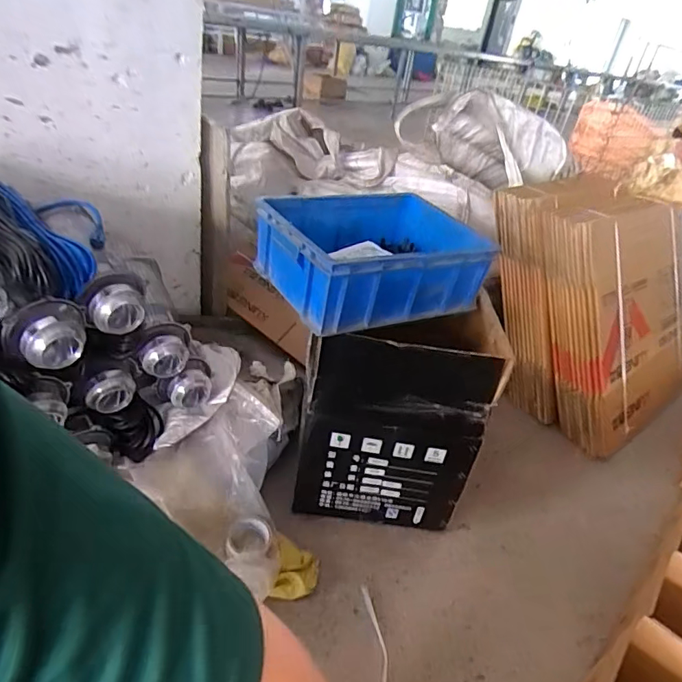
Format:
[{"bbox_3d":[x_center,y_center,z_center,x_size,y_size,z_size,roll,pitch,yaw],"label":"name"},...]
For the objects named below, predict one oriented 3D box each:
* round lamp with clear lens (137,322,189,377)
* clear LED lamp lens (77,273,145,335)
[{"bbox_3d":[-0.346,0.019,0.982,0.095,0.095,0.067,-1,35,-17],"label":"round lamp with clear lens"},{"bbox_3d":[-0.391,-0.065,0.860,0.101,0.092,0.048,-5,36,-22],"label":"clear LED lamp lens"}]

